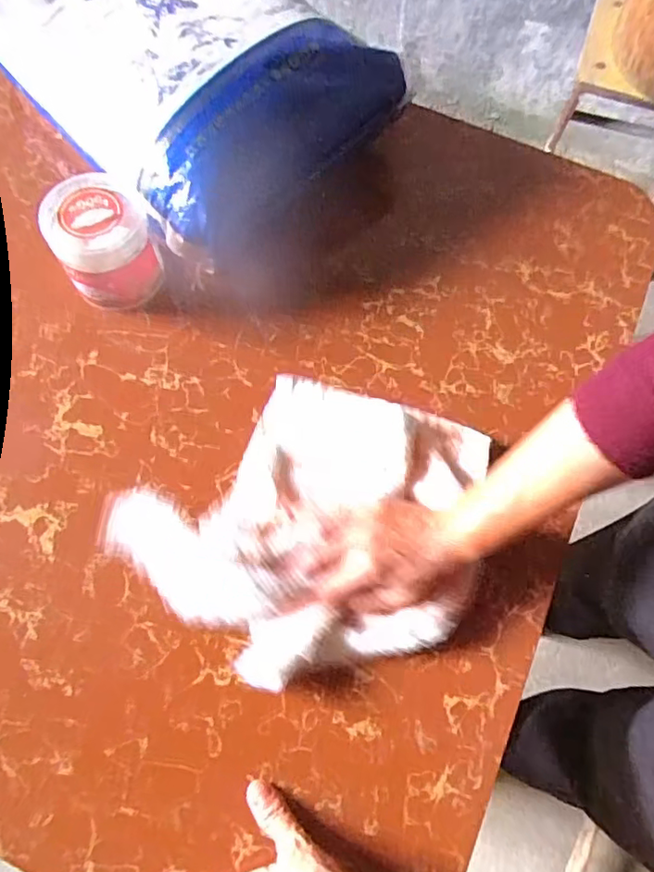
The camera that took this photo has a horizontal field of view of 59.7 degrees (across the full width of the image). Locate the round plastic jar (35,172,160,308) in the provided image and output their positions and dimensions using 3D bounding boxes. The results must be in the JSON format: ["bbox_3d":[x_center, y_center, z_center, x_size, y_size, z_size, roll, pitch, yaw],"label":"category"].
[{"bbox_3d":[-0.200,-0.172,0.516,0.081,0.088,0.086,0,70,-1],"label":"round plastic jar"}]

